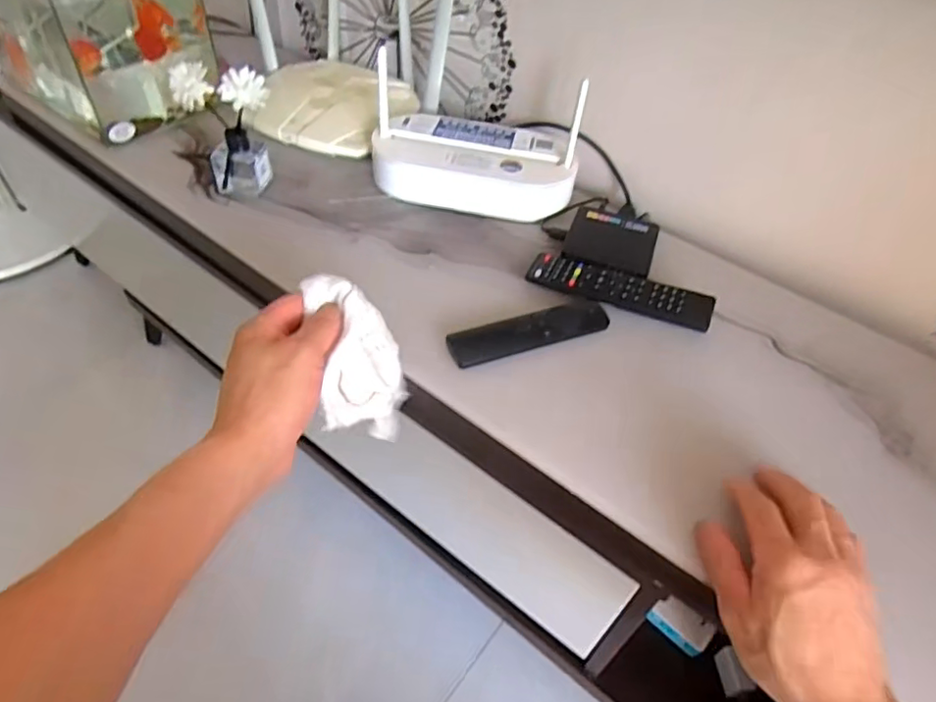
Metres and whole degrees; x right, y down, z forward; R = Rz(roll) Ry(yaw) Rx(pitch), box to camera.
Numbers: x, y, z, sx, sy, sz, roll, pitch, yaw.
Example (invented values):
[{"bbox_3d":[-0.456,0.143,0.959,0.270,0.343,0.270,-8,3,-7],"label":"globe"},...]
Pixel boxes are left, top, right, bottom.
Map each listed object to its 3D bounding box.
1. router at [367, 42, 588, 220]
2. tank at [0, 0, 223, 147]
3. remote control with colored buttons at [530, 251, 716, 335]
[{"bbox_3d":[0.009,-0.231,0.642,0.216,0.110,0.107,12,48,5],"label":"router"},{"bbox_3d":[-0.473,-0.421,0.747,0.346,0.170,0.196,35,54,23],"label":"tank"},{"bbox_3d":[0.144,-0.062,0.567,0.170,0.014,0.053,18,49,11],"label":"remote control with colored buttons"}]

